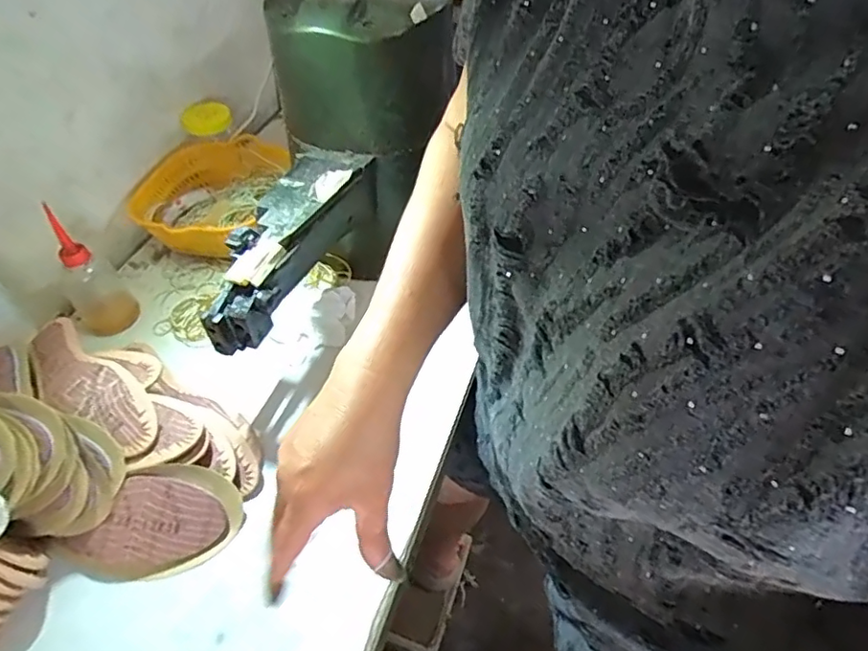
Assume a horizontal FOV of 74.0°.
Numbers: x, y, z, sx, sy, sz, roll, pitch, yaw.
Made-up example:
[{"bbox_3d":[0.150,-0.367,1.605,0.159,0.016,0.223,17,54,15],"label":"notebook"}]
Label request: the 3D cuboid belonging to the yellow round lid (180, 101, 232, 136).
[{"bbox_3d":[-0.340,-0.307,0.860,0.025,0.047,0.084,20,47,27],"label":"yellow round lid"}]

